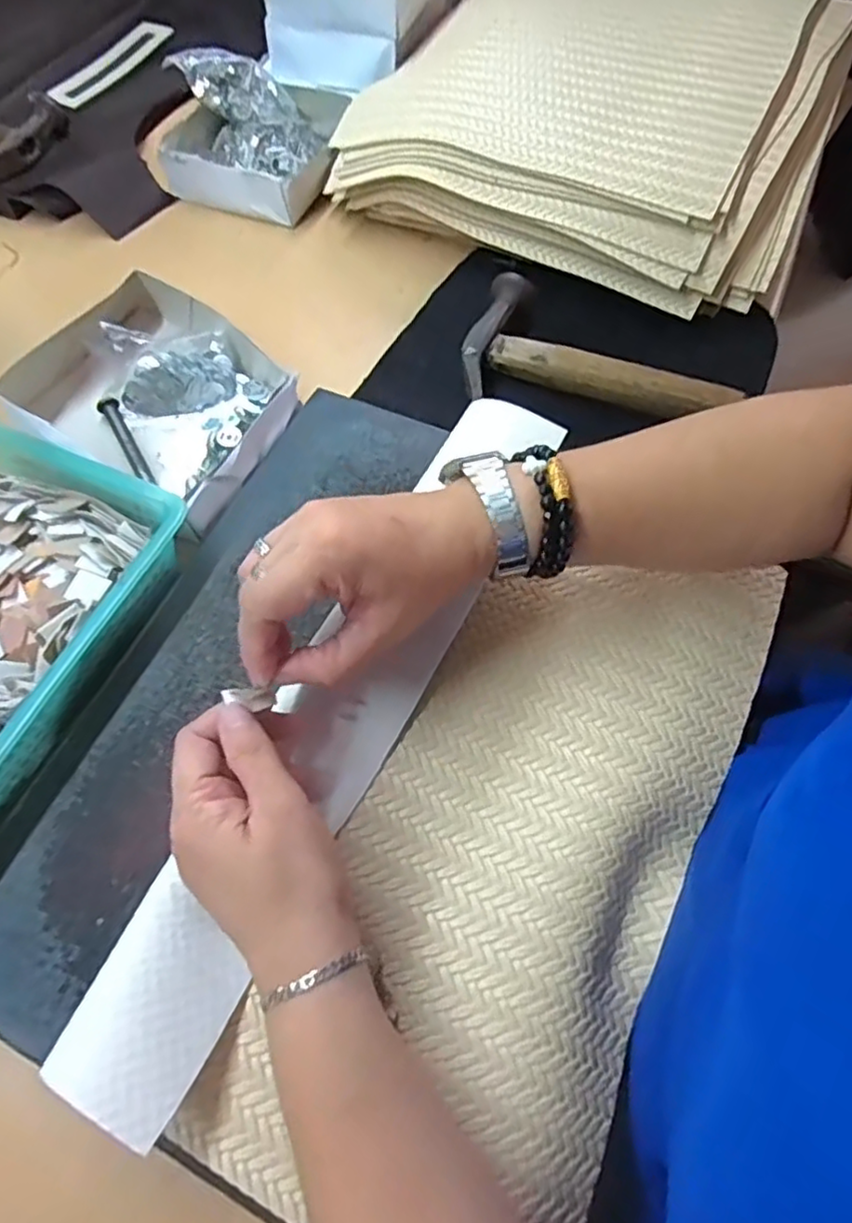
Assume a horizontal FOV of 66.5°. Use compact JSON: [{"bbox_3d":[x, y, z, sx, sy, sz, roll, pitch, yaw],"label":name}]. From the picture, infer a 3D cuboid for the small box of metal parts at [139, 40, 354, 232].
[{"bbox_3d":[-0.151,-0.439,0.587,0.168,0.073,0.143,19,67,11],"label":"small box of metal parts"}]

